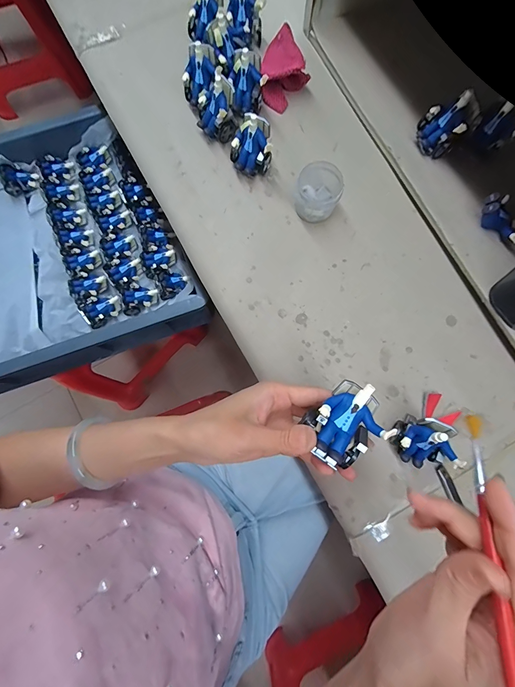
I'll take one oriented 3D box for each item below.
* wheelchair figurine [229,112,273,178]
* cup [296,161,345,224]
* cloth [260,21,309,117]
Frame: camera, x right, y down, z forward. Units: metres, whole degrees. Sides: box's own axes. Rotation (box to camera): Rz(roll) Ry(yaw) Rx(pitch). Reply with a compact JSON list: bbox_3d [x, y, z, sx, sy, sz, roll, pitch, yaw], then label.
[{"bbox_3d":[-0.008,-0.237,0.390,0.050,0.060,0.040,-2,78,-1],"label":"wheelchair figurine"},{"bbox_3d":[0.071,-0.177,0.381,0.051,0.049,0.046,12,79,2],"label":"cup"},{"bbox_3d":[0.036,-0.356,0.418,0.061,0.043,0.085,2,78,0],"label":"cloth"}]

